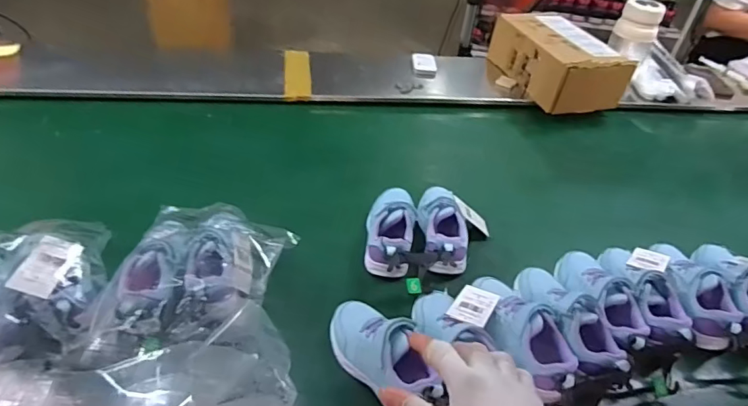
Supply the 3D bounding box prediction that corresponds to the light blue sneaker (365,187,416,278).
[{"bbox_3d":[0.026,0.040,0.766,0.070,0.063,0.187,6,43,0],"label":"light blue sneaker"}]

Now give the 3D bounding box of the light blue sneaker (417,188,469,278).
[{"bbox_3d":[0.106,0.038,0.780,0.070,0.068,0.174,1,43,-6],"label":"light blue sneaker"}]

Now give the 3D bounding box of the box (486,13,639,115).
[{"bbox_3d":[0.448,-0.355,1.210,0.201,0.124,0.302,-9,45,-16],"label":"box"}]

